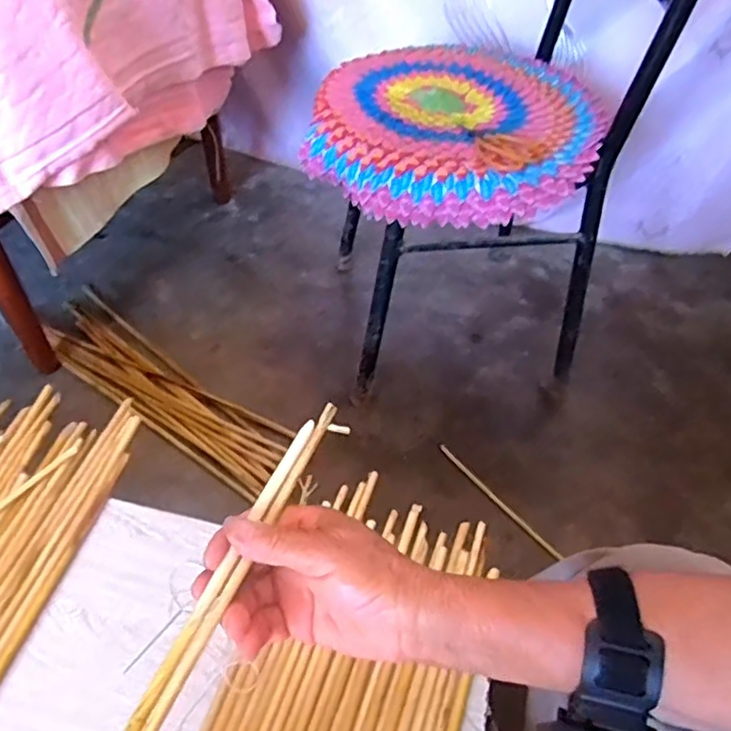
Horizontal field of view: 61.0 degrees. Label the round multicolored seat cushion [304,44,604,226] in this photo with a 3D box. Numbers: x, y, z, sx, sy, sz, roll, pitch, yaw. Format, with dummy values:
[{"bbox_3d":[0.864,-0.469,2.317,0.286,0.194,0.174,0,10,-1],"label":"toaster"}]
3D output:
[{"bbox_3d":[0.118,-0.319,0.831,0.363,0.068,0.356,10,48,5],"label":"round multicolored seat cushion"}]

